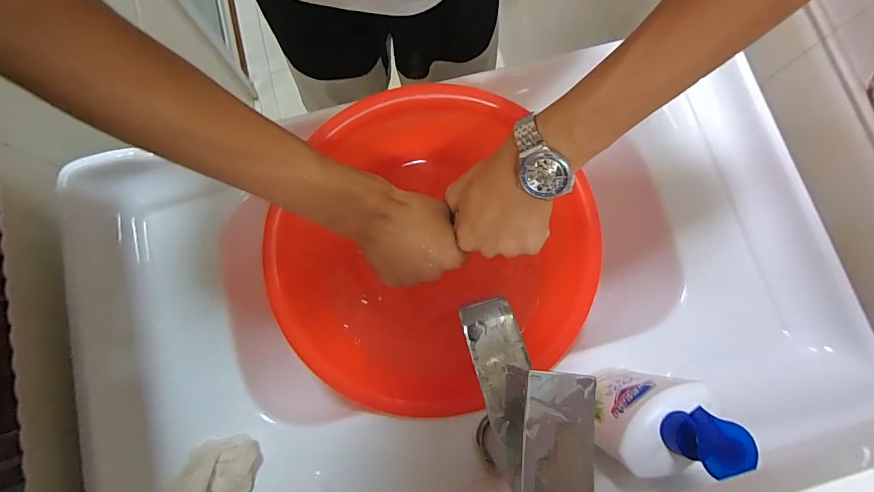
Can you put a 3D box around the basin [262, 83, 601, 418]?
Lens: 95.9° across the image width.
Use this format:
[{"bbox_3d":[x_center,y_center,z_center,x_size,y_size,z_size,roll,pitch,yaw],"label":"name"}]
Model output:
[{"bbox_3d":[-0.005,0.014,0.422,0.321,0.140,0.312,0,79,0],"label":"basin"}]

